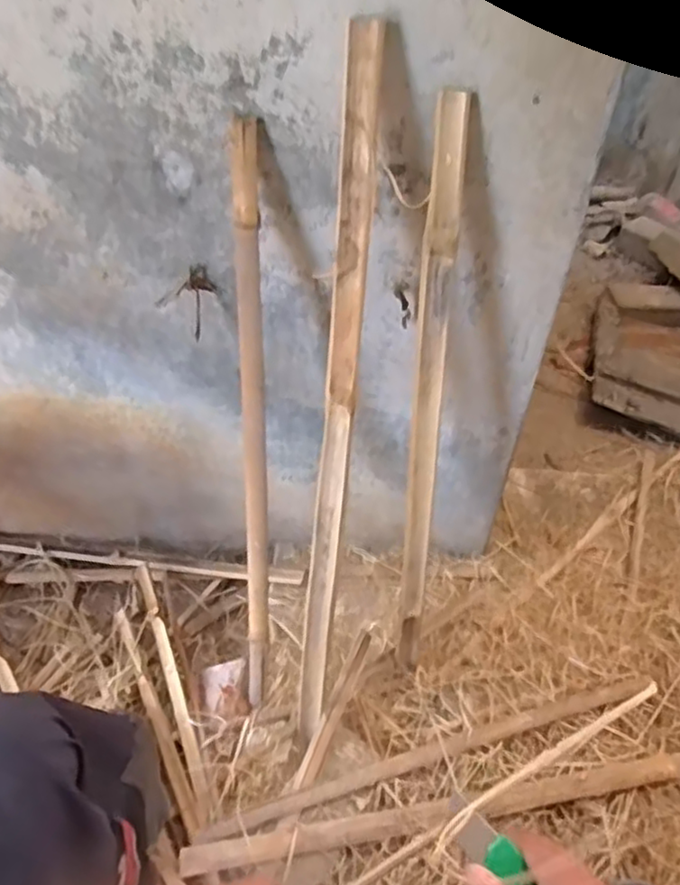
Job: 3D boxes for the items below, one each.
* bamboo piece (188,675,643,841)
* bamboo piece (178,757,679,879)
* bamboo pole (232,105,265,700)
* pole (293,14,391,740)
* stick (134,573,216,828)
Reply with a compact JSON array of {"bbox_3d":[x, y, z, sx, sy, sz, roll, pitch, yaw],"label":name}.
[{"bbox_3d":[0.134,0.415,0.891,0.622,0.028,0.035,-13,50,-13],"label":"bamboo piece"},{"bbox_3d":[0.200,0.458,0.852,0.778,0.031,0.037,-7,48,-8],"label":"bamboo piece"},{"bbox_3d":[-0.109,0.024,0.824,0.027,0.754,0.031,5,26,3],"label":"bamboo pole"},{"bbox_3d":[-0.006,0.002,0.762,0.043,0.825,0.040,8,24,7],"label":"pole"},{"bbox_3d":[-0.247,0.350,0.990,0.026,0.025,0.398,-17,50,-16],"label":"stick"}]

